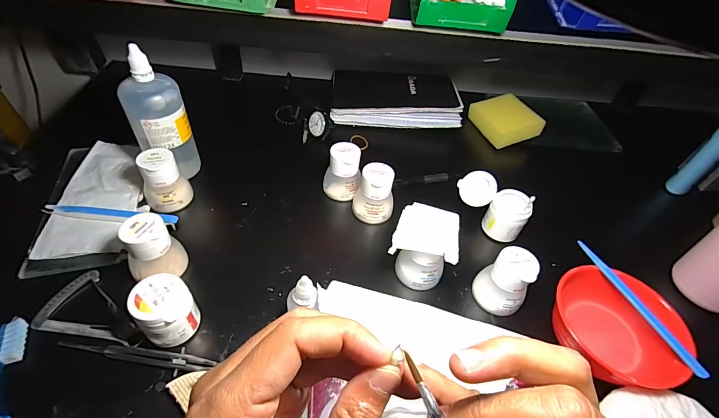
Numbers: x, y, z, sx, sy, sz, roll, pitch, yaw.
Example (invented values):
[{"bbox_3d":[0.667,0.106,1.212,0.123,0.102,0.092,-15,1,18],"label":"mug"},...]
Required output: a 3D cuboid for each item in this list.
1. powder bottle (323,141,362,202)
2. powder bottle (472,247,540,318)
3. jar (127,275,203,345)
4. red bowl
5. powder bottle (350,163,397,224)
[{"bbox_3d":[-0.022,-0.048,0.441,0.044,0.055,0.044,1,48,-8],"label":"powder bottle"},{"bbox_3d":[0.145,0.074,0.349,0.048,0.066,0.042,31,51,19],"label":"powder bottle"},{"bbox_3d":[-0.163,0.089,0.298,0.045,0.051,0.050,-29,57,-30],"label":"jar"},{"bbox_3d":[0.239,0.107,0.330,0.092,0.043,0.110,-32,59,-31],"label":"red bowl"},{"bbox_3d":[0.018,-0.018,0.418,0.047,0.065,0.043,12,47,2],"label":"powder bottle"}]

